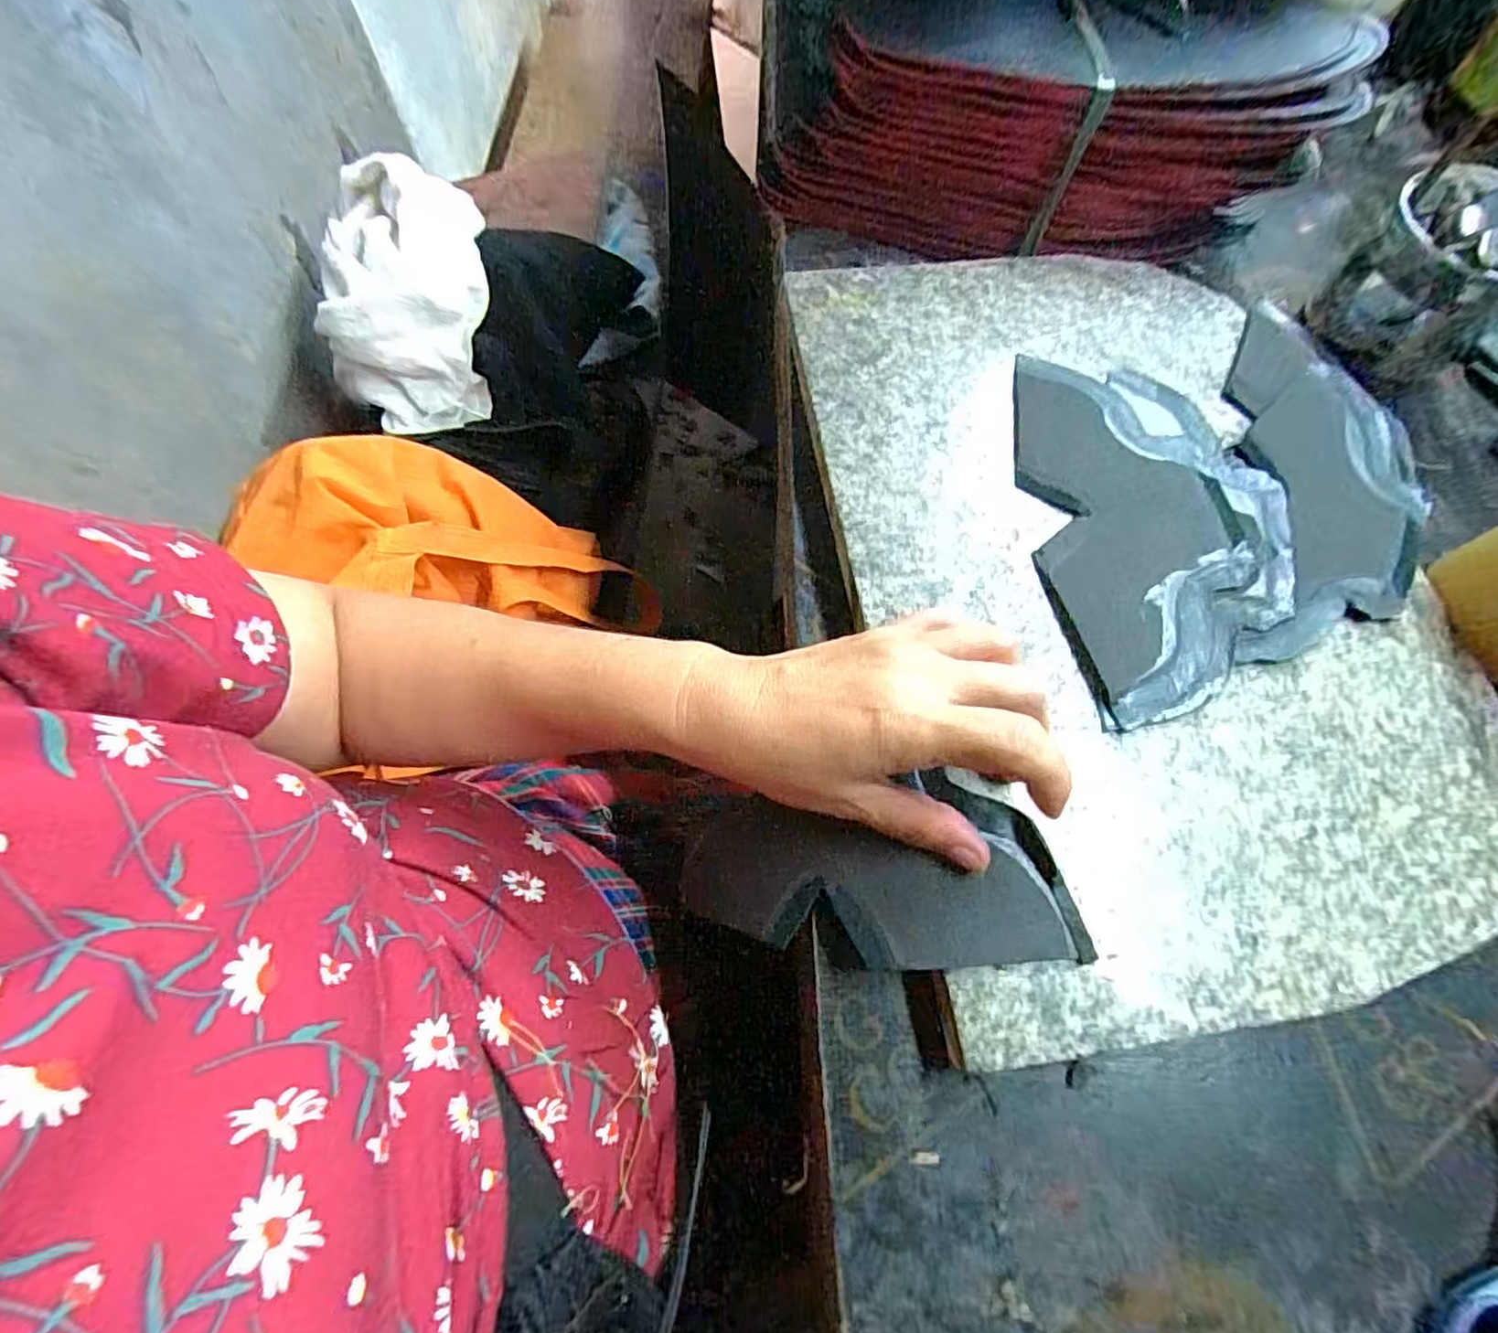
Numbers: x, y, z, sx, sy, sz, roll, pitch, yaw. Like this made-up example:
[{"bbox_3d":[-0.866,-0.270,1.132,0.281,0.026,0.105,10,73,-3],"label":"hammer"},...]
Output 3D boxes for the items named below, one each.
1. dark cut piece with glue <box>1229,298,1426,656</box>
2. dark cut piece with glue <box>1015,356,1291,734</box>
[{"bbox_3d":[0.289,-0.094,0.316,0.091,0.004,0.218,15,67,4],"label":"dark cut piece with glue"},{"bbox_3d":[0.194,-0.071,0.309,0.110,0.008,0.198,-4,66,0],"label":"dark cut piece with glue"}]

